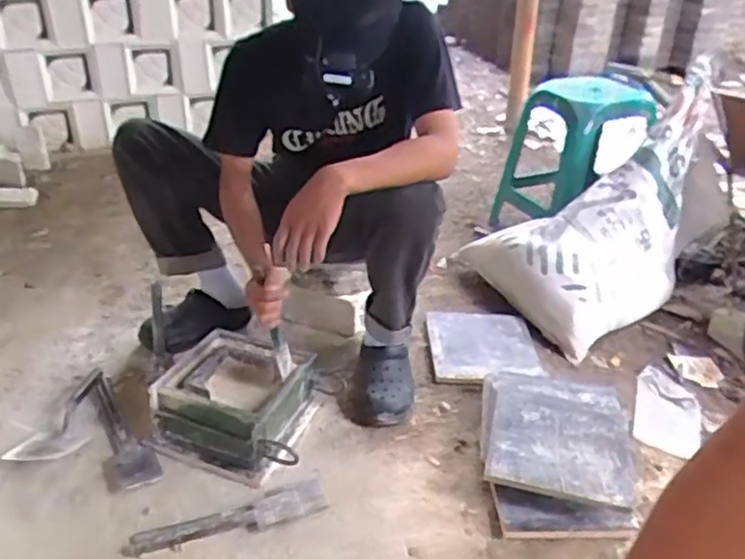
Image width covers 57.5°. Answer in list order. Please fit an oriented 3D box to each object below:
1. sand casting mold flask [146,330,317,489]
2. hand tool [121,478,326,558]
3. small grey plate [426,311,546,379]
[{"bbox_3d":[-0.255,0.231,1.292,0.261,0.128,0.250,11,33,7],"label":"sand casting mold flask"},{"bbox_3d":[-0.237,0.397,1.124,0.326,0.012,0.061,-9,36,-23],"label":"hand tool"},{"bbox_3d":[0.265,0.150,1.630,0.246,0.034,0.257,5,33,-4],"label":"small grey plate"}]

